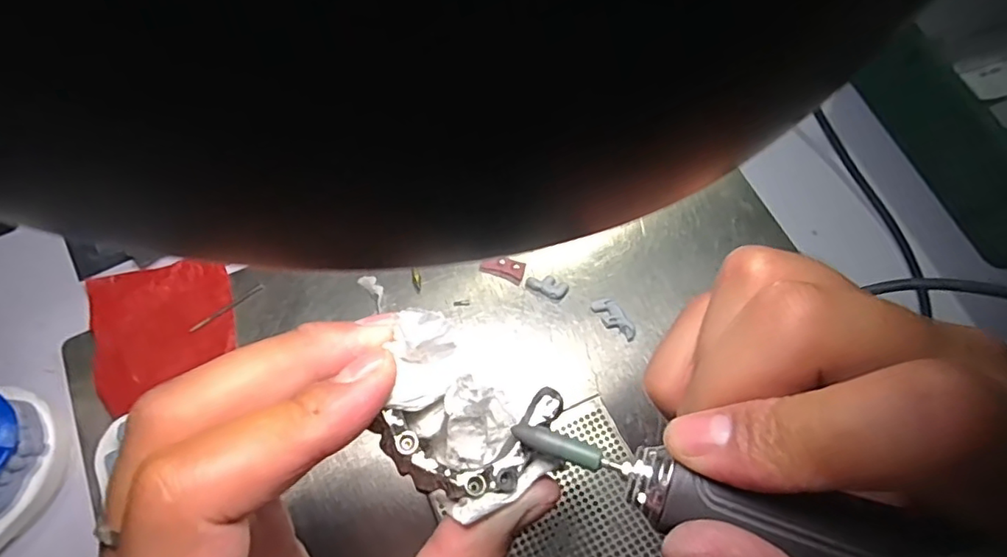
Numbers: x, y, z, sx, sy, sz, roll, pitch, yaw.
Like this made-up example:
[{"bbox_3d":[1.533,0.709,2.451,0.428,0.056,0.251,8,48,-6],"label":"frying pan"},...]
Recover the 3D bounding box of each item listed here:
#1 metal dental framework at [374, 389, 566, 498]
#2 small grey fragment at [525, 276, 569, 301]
[{"bbox_3d":[-0.006,0.042,0.140,0.048,0.004,0.023,-6,68,-20],"label":"metal dental framework"},{"bbox_3d":[0.024,0.004,0.313,0.023,0.006,0.011,24,70,8],"label":"small grey fragment"}]

